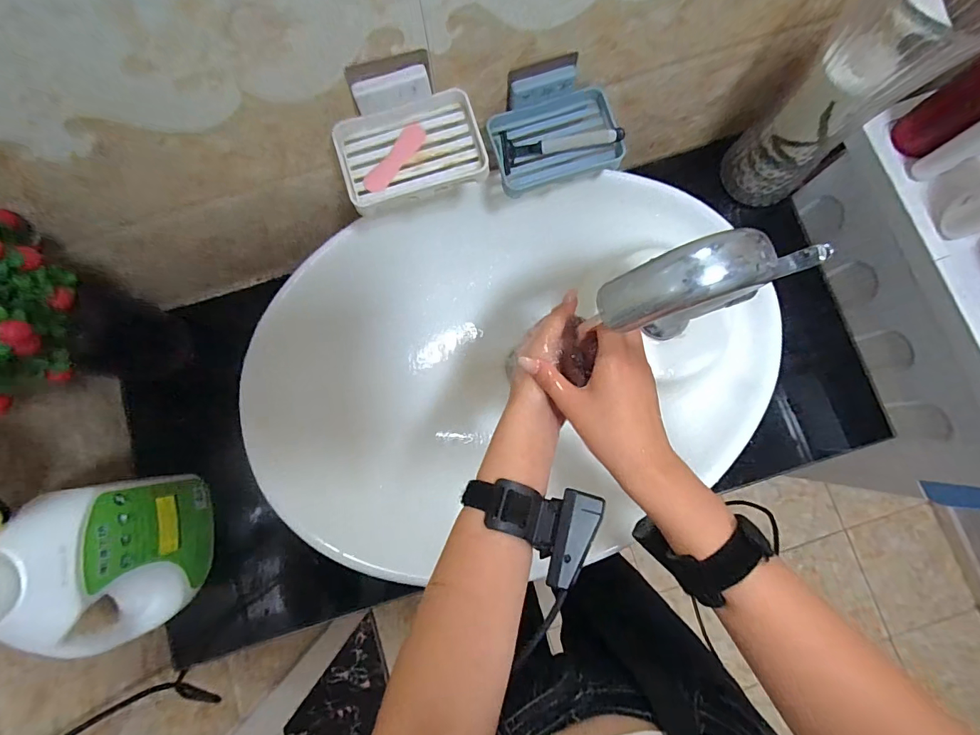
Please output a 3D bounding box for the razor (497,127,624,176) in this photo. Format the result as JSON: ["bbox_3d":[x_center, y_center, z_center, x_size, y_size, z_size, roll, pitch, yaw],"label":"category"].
[{"bbox_3d":[0.071,-0.224,0.436,0.120,0.018,0.034,-10,82,-1],"label":"razor"}]

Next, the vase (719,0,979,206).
[{"bbox_3d":[0.388,-0.303,0.482,0.132,0.278,0.139,-43,84,-5],"label":"vase"}]

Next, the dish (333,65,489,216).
[{"bbox_3d":[-0.073,-0.201,0.385,0.125,0.049,0.091,-17,82,-2],"label":"dish"}]

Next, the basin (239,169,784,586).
[{"bbox_3d":[0.021,-0.019,0.513,0.570,0.128,0.374,-14,82,-1],"label":"basin"}]

